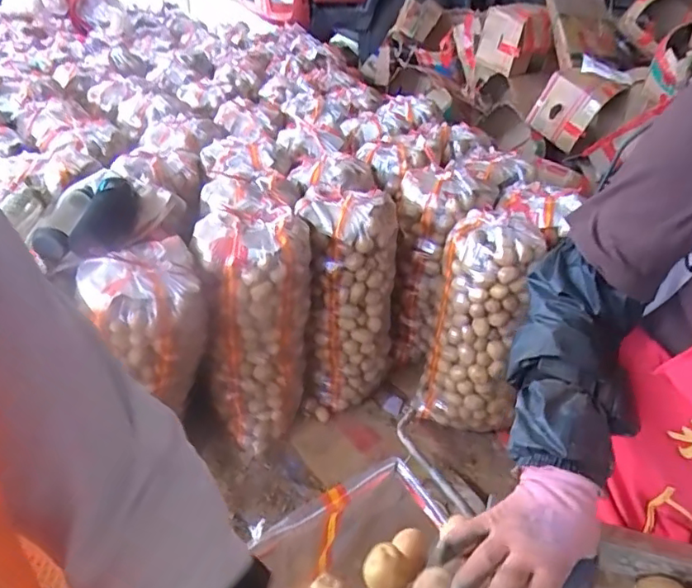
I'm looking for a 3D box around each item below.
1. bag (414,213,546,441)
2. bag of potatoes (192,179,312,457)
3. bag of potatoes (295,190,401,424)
[{"bbox_3d":[0.371,0.096,1.506,0.253,0.596,0.242,10,37,7],"label":"bag"},{"bbox_3d":[-0.233,0.042,1.468,0.251,0.596,0.370,-3,38,-9],"label":"bag of potatoes"},{"bbox_3d":[-0.001,0.046,1.524,0.257,0.631,0.217,7,37,3],"label":"bag of potatoes"}]

